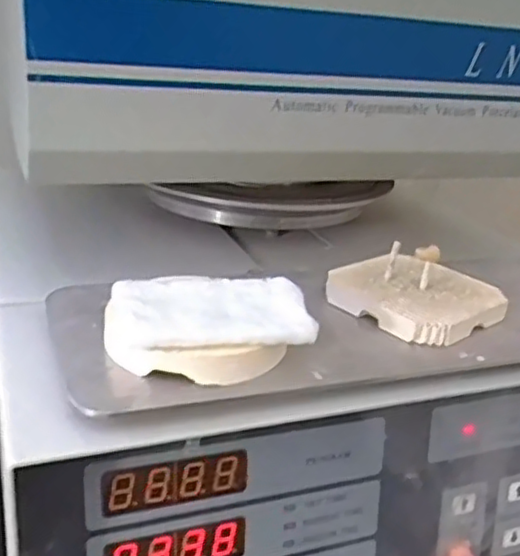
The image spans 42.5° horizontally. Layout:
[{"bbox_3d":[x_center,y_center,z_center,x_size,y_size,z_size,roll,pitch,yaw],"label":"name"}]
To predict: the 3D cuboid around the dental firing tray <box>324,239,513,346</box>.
[{"bbox_3d":[0.072,0.002,0.298,0.062,0.026,0.064,-11,27,-38],"label":"dental firing tray"}]

